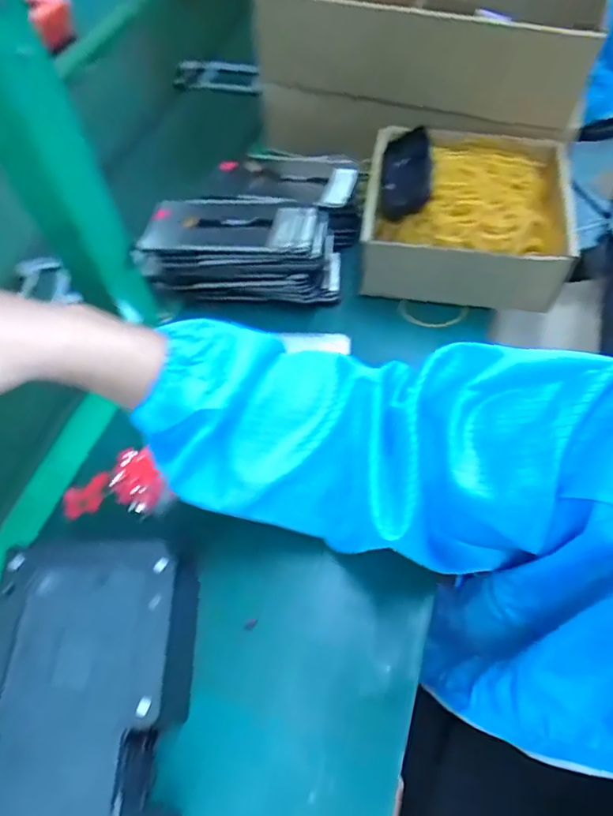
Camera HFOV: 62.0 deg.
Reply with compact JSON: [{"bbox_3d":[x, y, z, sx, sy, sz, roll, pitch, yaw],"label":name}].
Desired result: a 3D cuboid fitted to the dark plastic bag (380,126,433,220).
[{"bbox_3d":[0.098,-0.235,0.494,0.047,0.025,0.116,6,59,5],"label":"dark plastic bag"}]

